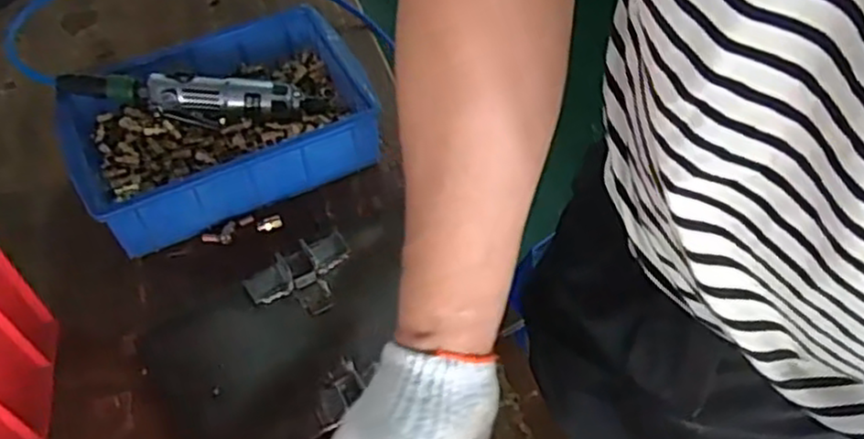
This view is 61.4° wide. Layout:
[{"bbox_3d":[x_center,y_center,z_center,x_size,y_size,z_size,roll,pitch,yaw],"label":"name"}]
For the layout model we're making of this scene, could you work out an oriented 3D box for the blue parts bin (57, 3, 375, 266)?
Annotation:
[{"bbox_3d":[-0.223,-0.102,0.768,0.294,0.081,0.192,-25,56,-15],"label":"blue parts bin"}]

